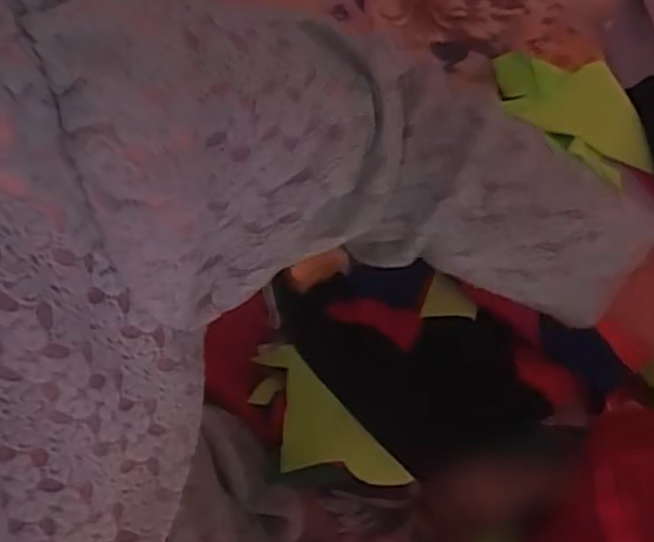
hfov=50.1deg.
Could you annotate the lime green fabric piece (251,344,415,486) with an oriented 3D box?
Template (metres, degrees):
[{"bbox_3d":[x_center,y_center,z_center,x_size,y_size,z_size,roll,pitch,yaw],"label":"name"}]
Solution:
[{"bbox_3d":[-0.011,0.129,0.560,0.065,0.022,0.153,-41,76,-17],"label":"lime green fabric piece"}]

